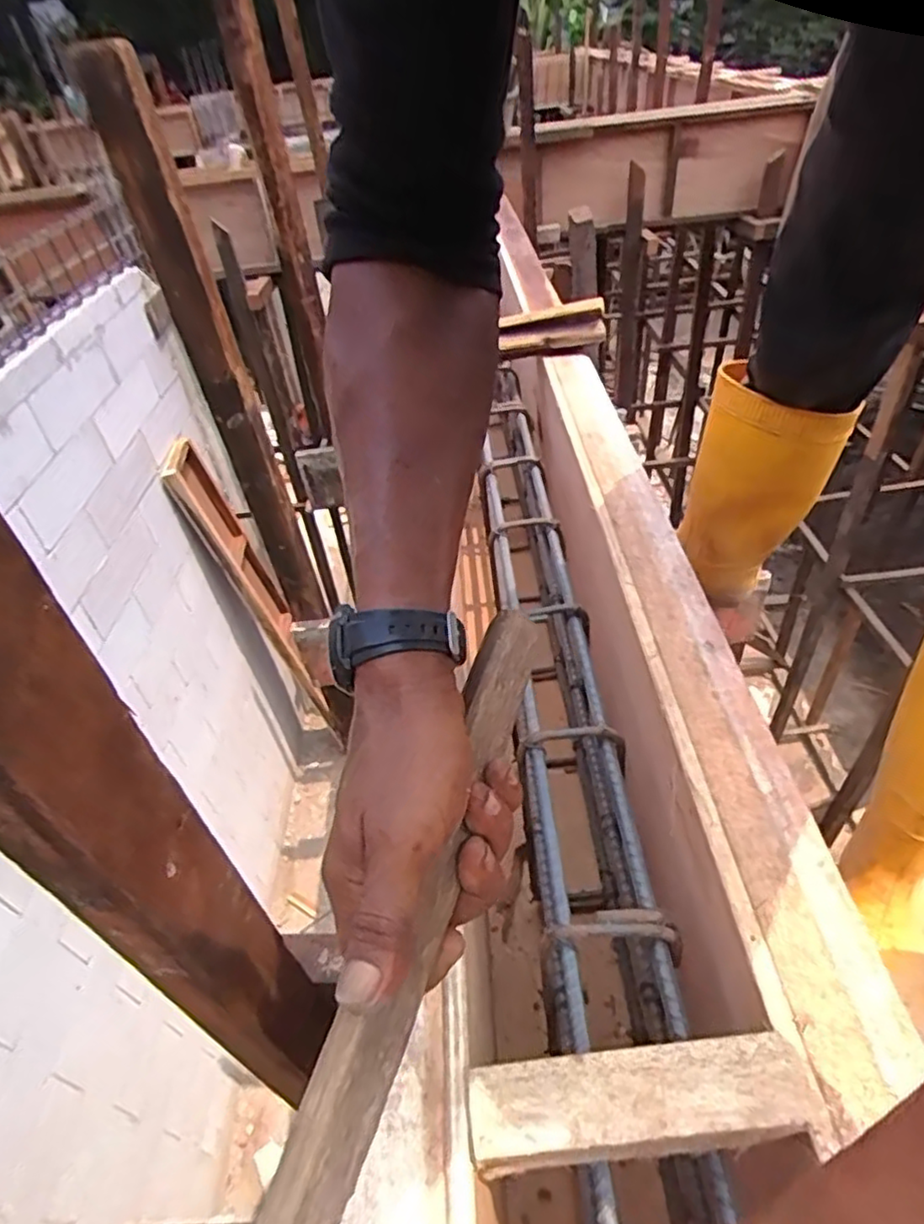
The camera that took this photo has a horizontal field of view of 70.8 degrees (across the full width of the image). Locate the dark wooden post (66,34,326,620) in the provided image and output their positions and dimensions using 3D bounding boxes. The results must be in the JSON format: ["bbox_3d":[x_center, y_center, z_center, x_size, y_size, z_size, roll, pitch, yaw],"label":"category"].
[{"bbox_3d":[-0.291,-0.262,0.822,0.067,0.668,0.051,-16,43,-10],"label":"dark wooden post"}]

